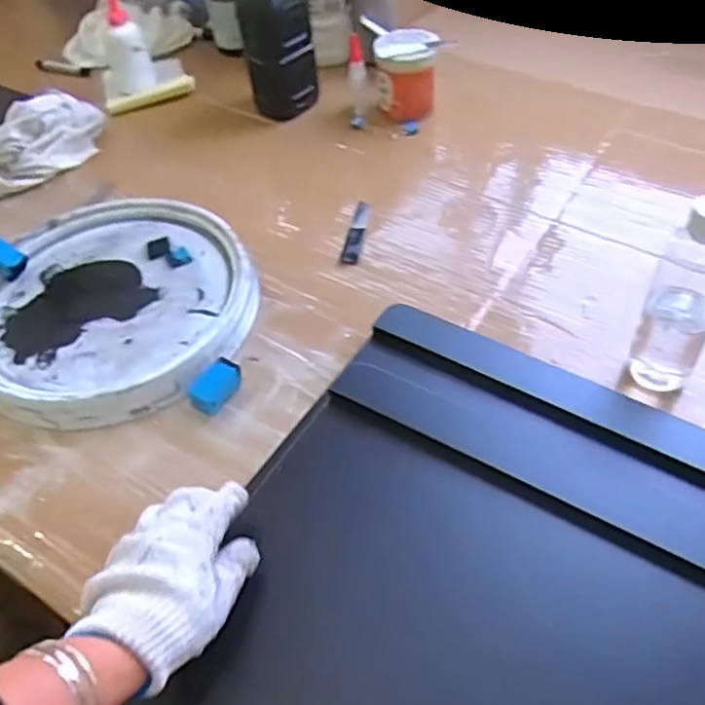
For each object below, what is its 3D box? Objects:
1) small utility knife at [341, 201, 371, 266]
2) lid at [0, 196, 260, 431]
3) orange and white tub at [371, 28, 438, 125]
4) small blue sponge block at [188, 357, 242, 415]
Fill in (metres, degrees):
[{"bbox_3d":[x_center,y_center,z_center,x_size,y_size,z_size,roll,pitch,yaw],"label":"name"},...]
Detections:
[{"bbox_3d":[0.005,-0.137,0.774,0.020,0.006,0.105,6,50,9],"label":"small utility knife"},{"bbox_3d":[-0.251,-0.053,0.704,0.281,0.033,0.292,-2,49,3],"label":"lid"},{"bbox_3d":[0.072,-0.371,0.907,0.087,0.089,0.076,0,49,5],"label":"orange and white tub"},{"bbox_3d":[-0.127,0.033,0.624,0.026,0.029,0.053,22,54,22],"label":"small blue sponge block"}]

